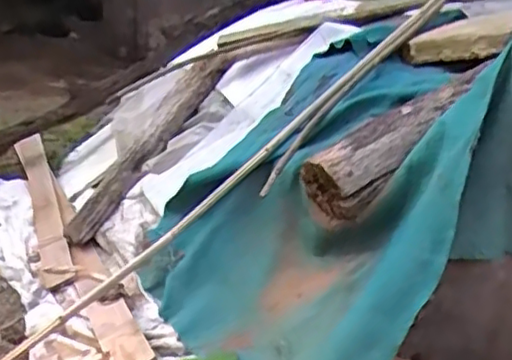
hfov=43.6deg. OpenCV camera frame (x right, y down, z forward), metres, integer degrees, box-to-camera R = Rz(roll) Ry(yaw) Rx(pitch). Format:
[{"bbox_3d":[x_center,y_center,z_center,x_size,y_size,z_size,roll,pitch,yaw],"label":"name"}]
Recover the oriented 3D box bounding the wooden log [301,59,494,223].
[{"bbox_3d":[0.267,-0.093,1.195,0.401,0.120,0.140,-38,37,-13],"label":"wooden log"}]

